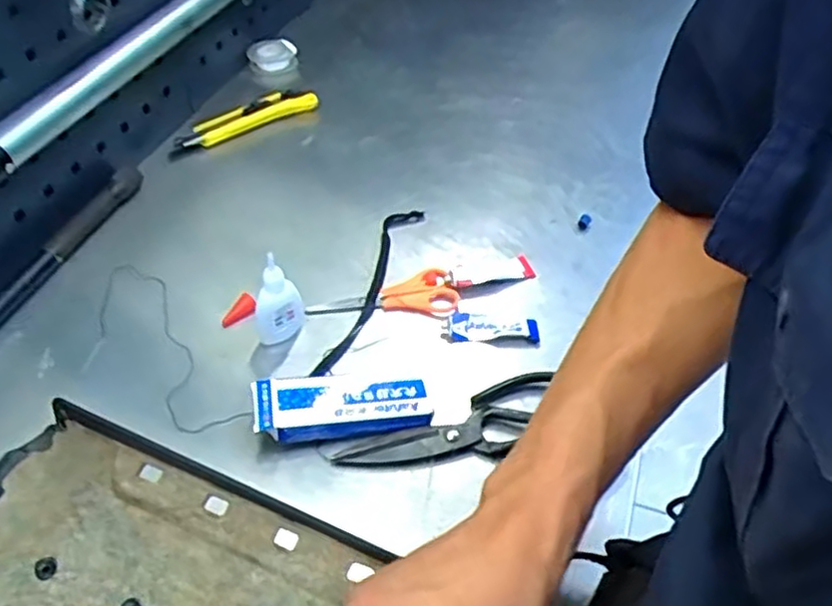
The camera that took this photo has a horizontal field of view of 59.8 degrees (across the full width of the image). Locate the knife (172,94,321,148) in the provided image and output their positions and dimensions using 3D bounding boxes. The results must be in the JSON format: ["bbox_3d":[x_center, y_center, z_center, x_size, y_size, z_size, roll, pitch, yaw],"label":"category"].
[{"bbox_3d":[-0.191,-0.208,0.823,0.177,0.026,0.040,-30,54,-27],"label":"knife"}]

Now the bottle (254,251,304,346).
[{"bbox_3d":[-0.110,-0.005,0.574,0.036,0.082,0.033,-6,46,-8],"label":"bottle"}]

